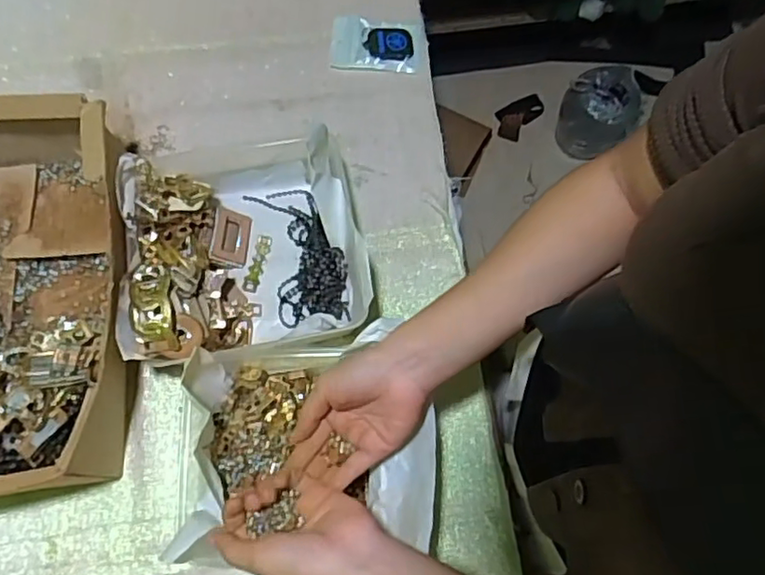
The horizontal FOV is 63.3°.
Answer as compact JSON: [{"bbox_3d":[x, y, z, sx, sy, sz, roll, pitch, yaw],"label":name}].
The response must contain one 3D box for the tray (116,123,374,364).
[{"bbox_3d":[-0.127,-0.043,0.574,0.202,0.086,0.200,-10,74,-5],"label":"tray"}]

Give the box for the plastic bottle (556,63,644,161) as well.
[{"bbox_3d":[0.477,-0.384,1.378,0.155,0.182,0.157,0,72,-1],"label":"plastic bottle"}]

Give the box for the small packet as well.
[{"bbox_3d":[-0.007,-0.269,0.686,0.099,0.007,0.064,4,73,-1],"label":"small packet"}]

